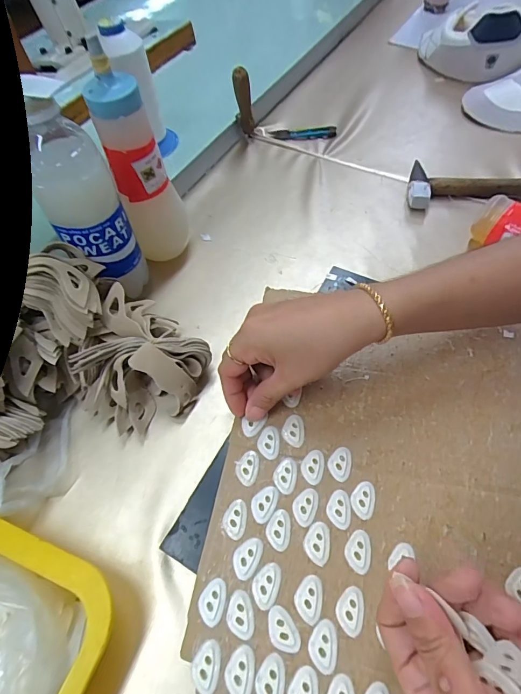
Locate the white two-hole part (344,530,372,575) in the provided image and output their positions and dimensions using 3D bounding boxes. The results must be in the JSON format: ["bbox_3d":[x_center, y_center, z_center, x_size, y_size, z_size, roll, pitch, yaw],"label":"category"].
[{"bbox_3d":[0.067,0.138,0.269,0.017,0.004,0.026,12,59,9],"label":"white two-hole part"}]

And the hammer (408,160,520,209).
[{"bbox_3d":[0.313,-0.192,0.491,0.254,0.031,0.060,5,58,5],"label":"hammer"}]

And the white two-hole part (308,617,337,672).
[{"bbox_3d":[0.038,0.182,0.242,0.017,0.004,0.026,3,58,3],"label":"white two-hole part"}]

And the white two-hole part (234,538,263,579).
[{"bbox_3d":[-0.009,0.142,0.270,0.016,0.004,0.026,24,62,16],"label":"white two-hole part"}]

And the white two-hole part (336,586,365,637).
[{"bbox_3d":[0.057,0.167,0.252,0.017,0.004,0.026,14,59,10],"label":"white two-hole part"}]

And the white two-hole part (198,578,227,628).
[{"bbox_3d":[-0.031,0.164,0.257,0.017,0.004,0.026,13,59,10],"label":"white two-hole part"}]

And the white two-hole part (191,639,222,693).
[{"bbox_3d":[-0.032,0.193,0.240,0.017,0.004,0.025,14,59,10],"label":"white two-hole part"}]

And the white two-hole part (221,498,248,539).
[{"bbox_3d":[-0.018,0.122,0.284,0.017,0.004,0.025,17,60,12],"label":"white two-hole part"}]

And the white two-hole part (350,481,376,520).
[{"bbox_3d":[0.074,0.110,0.287,0.017,0.004,0.026,11,59,9],"label":"white two-hole part"}]

